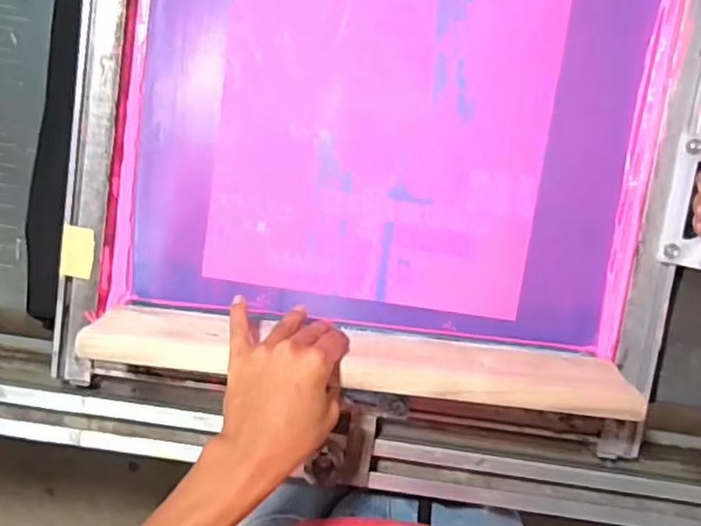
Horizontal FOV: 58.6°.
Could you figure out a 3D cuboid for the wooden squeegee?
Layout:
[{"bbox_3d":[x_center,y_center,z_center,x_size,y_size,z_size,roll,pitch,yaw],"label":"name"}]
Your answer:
[{"bbox_3d":[0.008,0.084,0.536,0.454,0.074,0.033,6,97,2],"label":"wooden squeegee"}]

